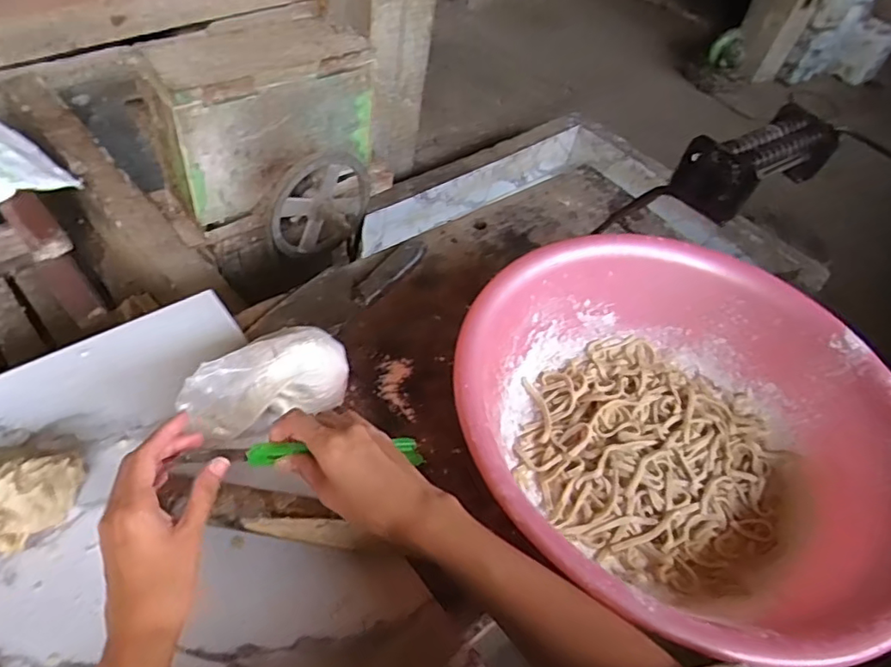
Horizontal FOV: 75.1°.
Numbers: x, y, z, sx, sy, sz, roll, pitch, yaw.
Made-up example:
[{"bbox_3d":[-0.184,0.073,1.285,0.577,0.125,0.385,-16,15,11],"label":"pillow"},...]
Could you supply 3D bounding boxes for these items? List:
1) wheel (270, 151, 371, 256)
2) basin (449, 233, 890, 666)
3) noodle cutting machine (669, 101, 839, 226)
[{"bbox_3d":[-0.208,-0.222,0.979,0.210,0.179,0.056,-28,60,-31],"label":"wheel"},{"bbox_3d":[0.213,0.088,0.538,0.401,0.112,0.392,3,47,-4],"label":"basin"},{"bbox_3d":[0.303,-0.170,0.564,0.175,0.062,0.071,-29,57,-28],"label":"noodle cutting machine"}]

